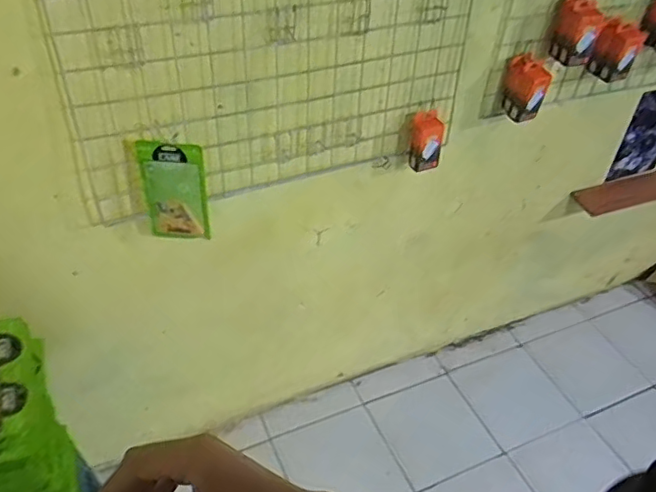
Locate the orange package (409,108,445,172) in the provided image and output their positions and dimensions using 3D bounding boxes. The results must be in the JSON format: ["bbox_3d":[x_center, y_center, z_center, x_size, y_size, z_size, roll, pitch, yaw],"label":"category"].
[{"bbox_3d":[0.208,-0.219,1.274,0.068,0.149,0.038,7,42,2],"label":"orange package"}]

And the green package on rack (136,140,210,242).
[{"bbox_3d":[-0.268,-0.096,1.064,0.110,0.190,0.023,7,42,2],"label":"green package on rack"}]

